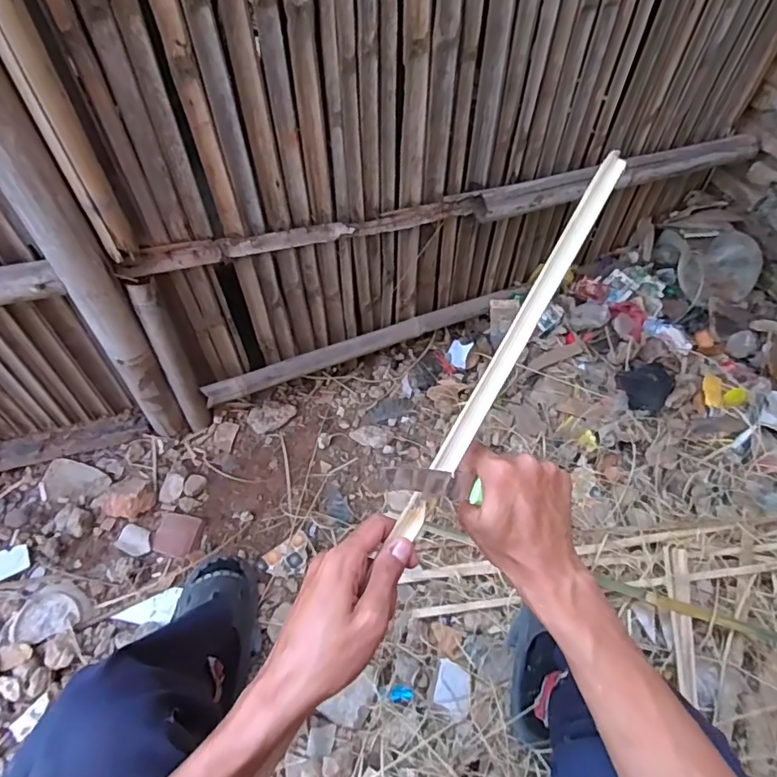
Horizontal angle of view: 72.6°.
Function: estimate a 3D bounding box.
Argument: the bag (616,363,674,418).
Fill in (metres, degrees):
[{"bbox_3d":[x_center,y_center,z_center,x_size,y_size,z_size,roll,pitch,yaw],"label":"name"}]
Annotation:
[{"bbox_3d":[0.576,-0.011,1.189,0.114,0.048,0.128,36,60,21],"label":"bag"}]

